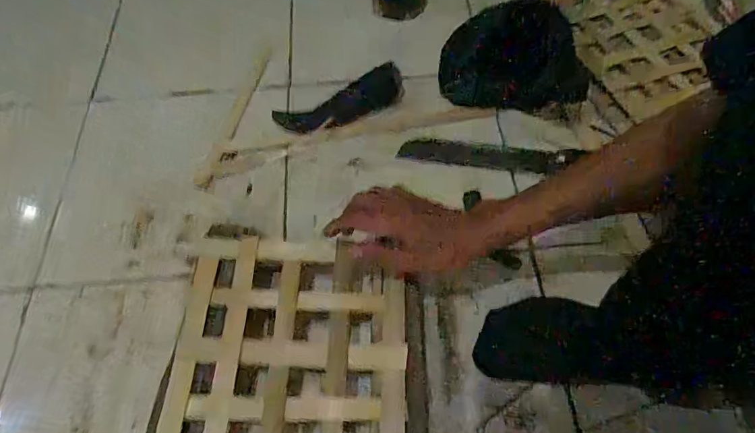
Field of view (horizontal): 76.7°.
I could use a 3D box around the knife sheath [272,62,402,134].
[{"bbox_3d":[-0.050,-0.161,0.676,0.186,0.033,0.063,-21,62,-11],"label":"knife sheath"}]

